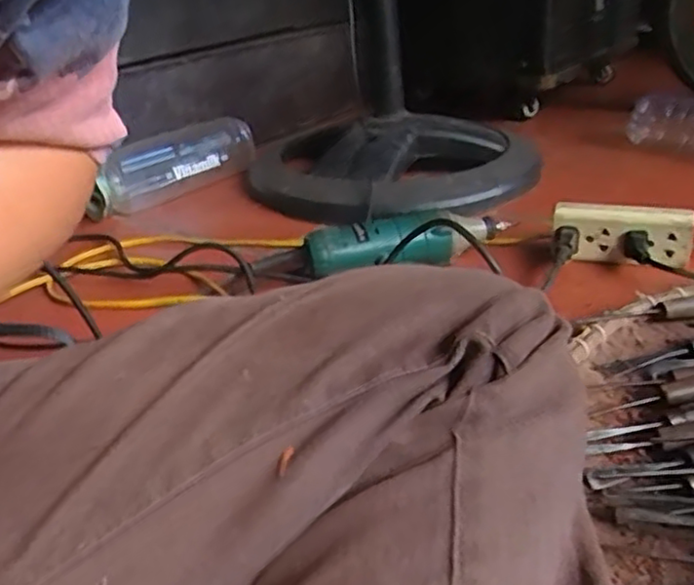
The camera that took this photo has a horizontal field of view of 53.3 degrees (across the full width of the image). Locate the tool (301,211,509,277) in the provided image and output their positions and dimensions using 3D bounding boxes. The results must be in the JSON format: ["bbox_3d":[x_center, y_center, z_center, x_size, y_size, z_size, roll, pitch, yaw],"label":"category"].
[{"bbox_3d":[0.065,-0.054,0.684,0.210,0.040,0.050,-12,28,-15],"label":"tool"}]

